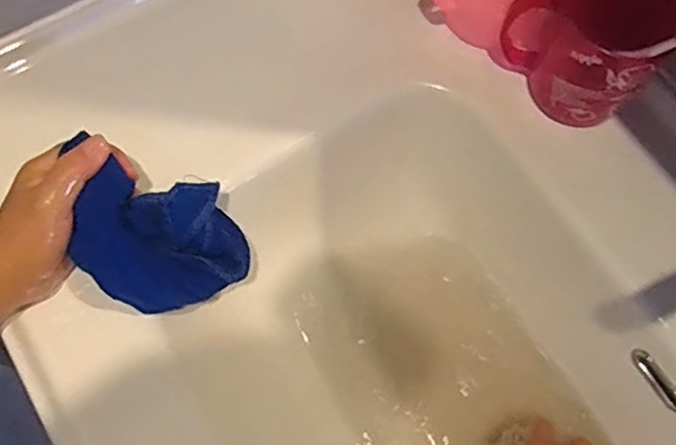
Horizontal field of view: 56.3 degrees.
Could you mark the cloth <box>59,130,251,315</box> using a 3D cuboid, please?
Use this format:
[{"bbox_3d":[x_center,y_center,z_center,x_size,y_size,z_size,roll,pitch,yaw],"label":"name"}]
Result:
[{"bbox_3d":[-0.121,-0.001,0.432,0.099,0.074,0.101,-15,71,-8],"label":"cloth"}]

